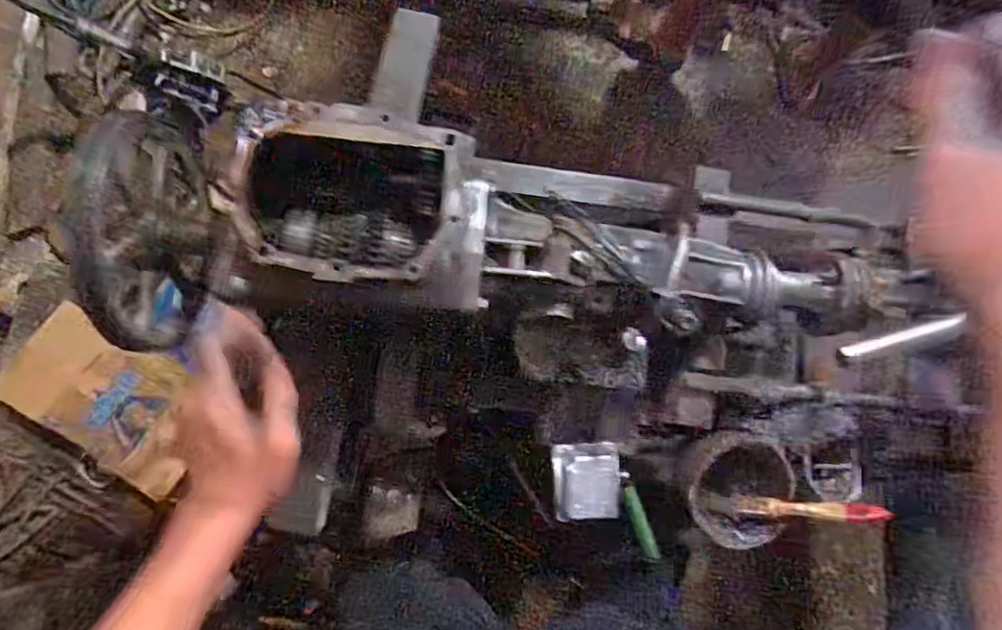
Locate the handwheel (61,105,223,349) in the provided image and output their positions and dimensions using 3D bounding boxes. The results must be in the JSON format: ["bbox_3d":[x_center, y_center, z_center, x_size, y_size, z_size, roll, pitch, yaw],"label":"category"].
[{"bbox_3d":[-0.328,-0.072,0.557,0.051,0.167,0.210,9,82,-4],"label":"handwheel"}]

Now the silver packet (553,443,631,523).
[{"bbox_3d":[0.100,0.189,0.668,0.077,0.028,0.083,-2,83,-5],"label":"silver packet"}]

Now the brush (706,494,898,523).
[{"bbox_3d":[0.309,0.206,0.626,0.014,0.177,0.020,1,80,-46],"label":"brush"}]

